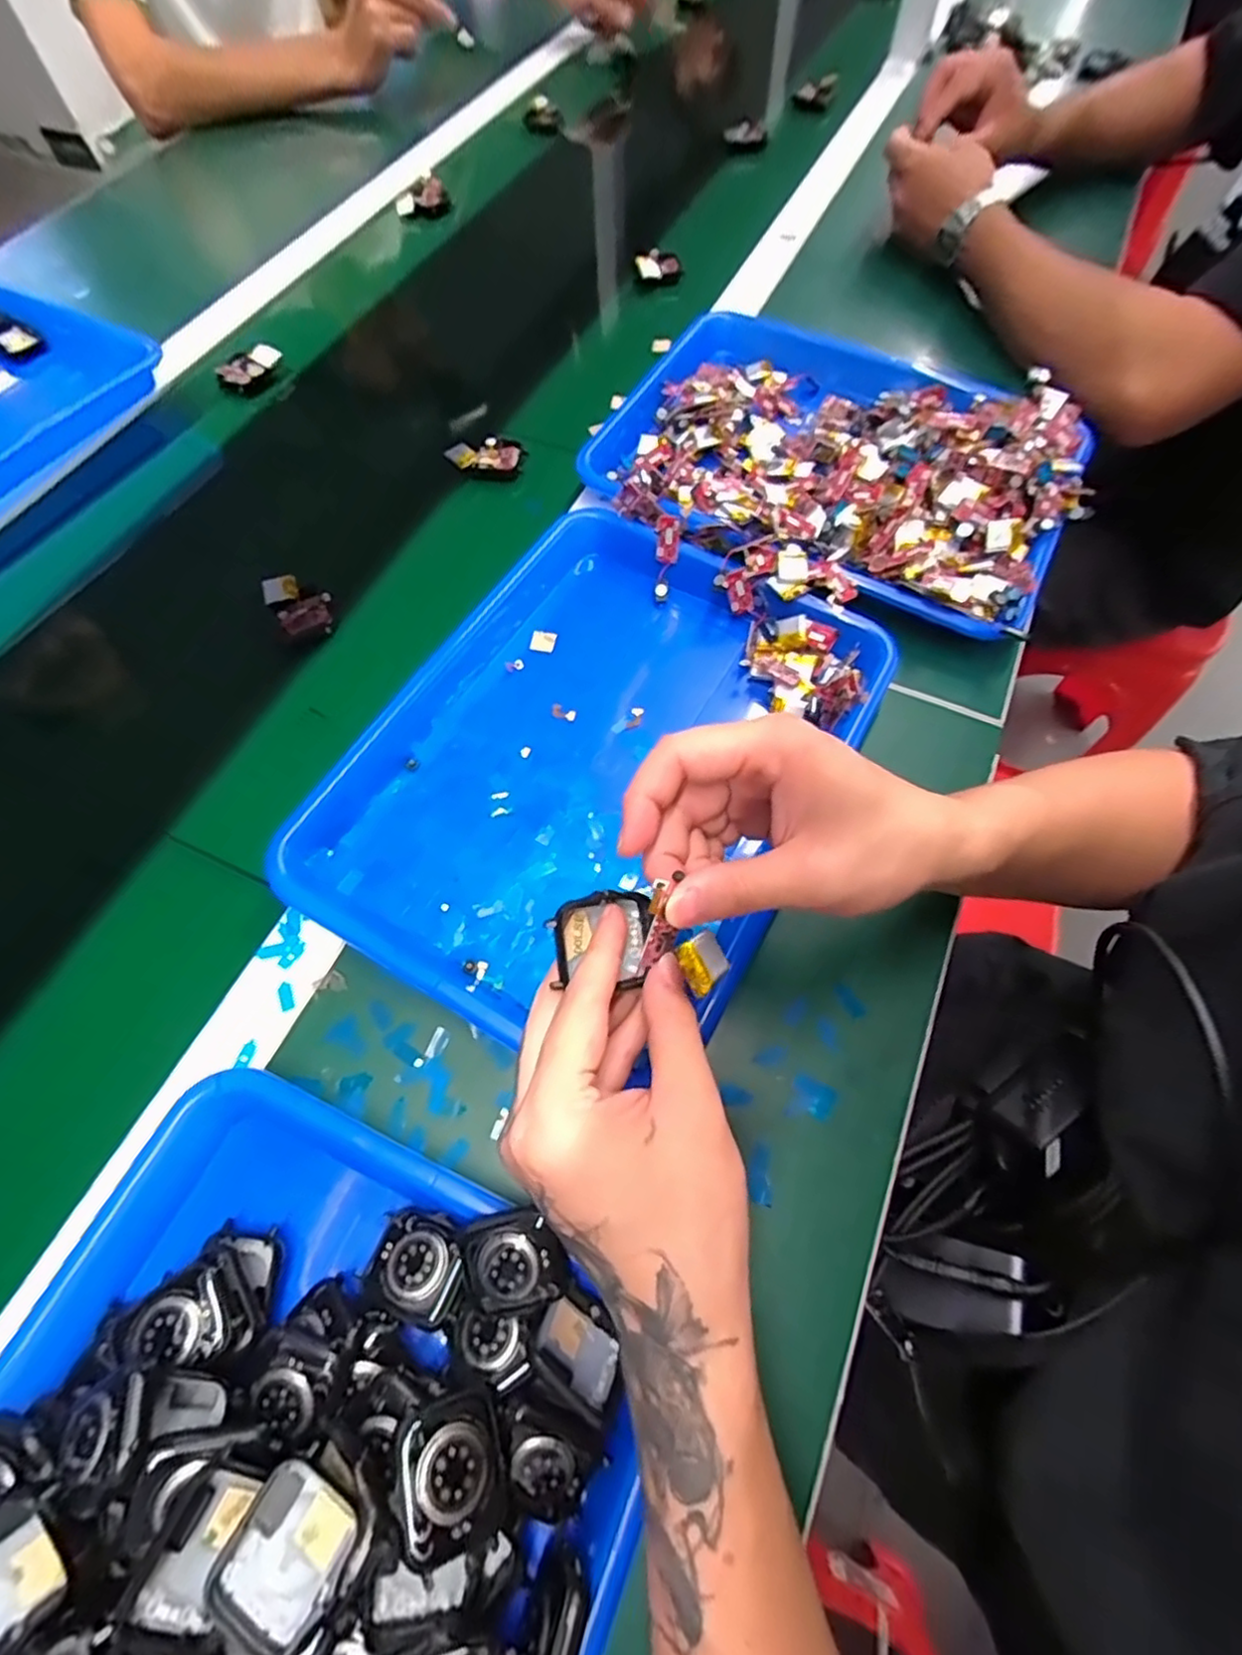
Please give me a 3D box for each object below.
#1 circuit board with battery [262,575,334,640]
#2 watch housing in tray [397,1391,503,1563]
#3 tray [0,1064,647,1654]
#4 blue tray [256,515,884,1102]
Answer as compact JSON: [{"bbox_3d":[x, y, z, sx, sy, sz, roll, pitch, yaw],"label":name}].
[{"bbox_3d":[-0.226,-0.157,0.459,0.037,0.011,0.057,-34,71,-15],"label":"circuit board with battery"},{"bbox_3d":[-0.060,0.229,0.230,0.034,0.007,0.037,1,55,-34],"label":"watch housing in tray"},{"bbox_3d":[-0.146,0.285,0.217,0.251,0.060,0.330,22,67,8],"label":"tray"},{"bbox_3d":[-0.020,-0.046,0.388,0.245,0.035,0.325,32,69,12],"label":"blue tray"}]

